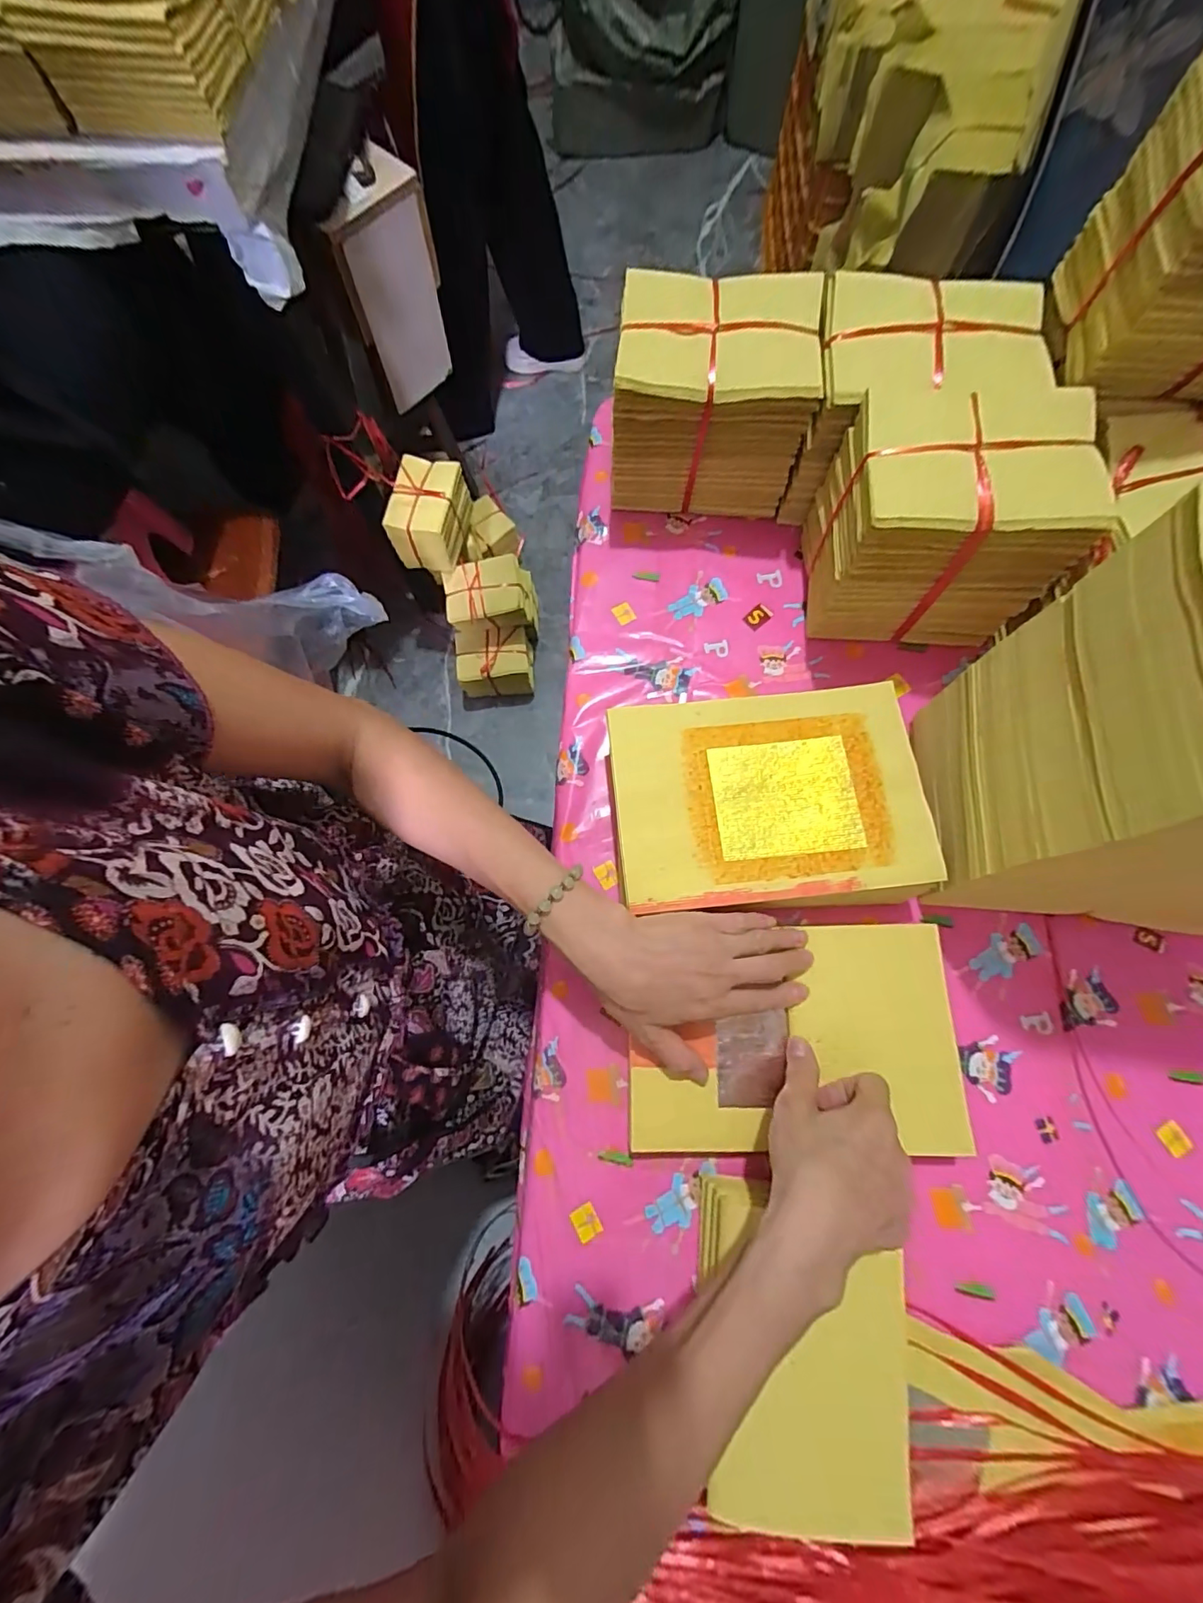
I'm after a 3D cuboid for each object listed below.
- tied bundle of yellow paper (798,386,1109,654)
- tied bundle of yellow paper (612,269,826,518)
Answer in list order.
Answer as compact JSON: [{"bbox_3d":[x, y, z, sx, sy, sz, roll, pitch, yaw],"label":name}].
[{"bbox_3d":[0.270,-0.234,0.440,0.163,0.152,0.148,5,76,2],"label":"tied bundle of yellow paper"},{"bbox_3d":[0.095,-0.353,0.479,0.159,0.144,0.111,4,76,2],"label":"tied bundle of yellow paper"}]

